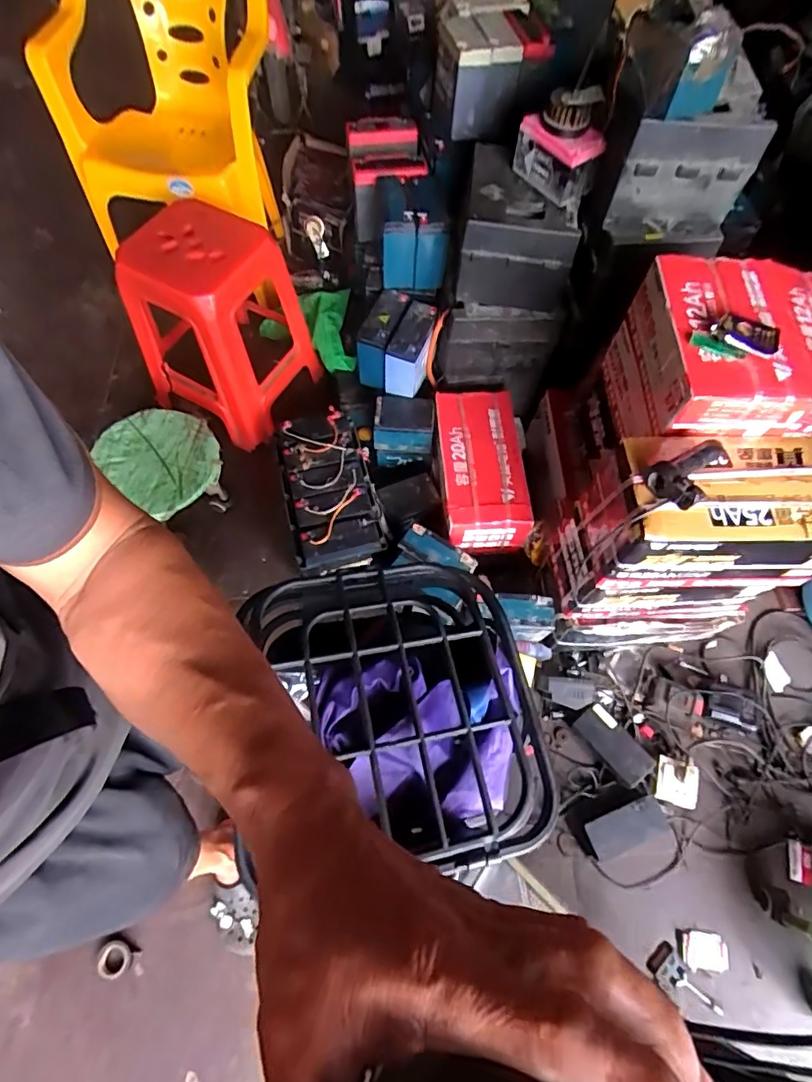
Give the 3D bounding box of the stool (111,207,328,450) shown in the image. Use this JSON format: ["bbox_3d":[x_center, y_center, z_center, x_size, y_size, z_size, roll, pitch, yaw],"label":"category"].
[{"bbox_3d":[-0.472,-0.543,1.349,0.322,0.442,0.340,29,68,11],"label":"stool"}]

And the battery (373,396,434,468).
[{"bbox_3d":[-0.007,-0.287,1.392,0.153,0.145,0.111,2,65,-1],"label":"battery"}]

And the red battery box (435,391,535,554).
[{"bbox_3d":[0.188,-0.180,1.356,0.210,0.144,0.413,-1,65,-2],"label":"red battery box"}]

